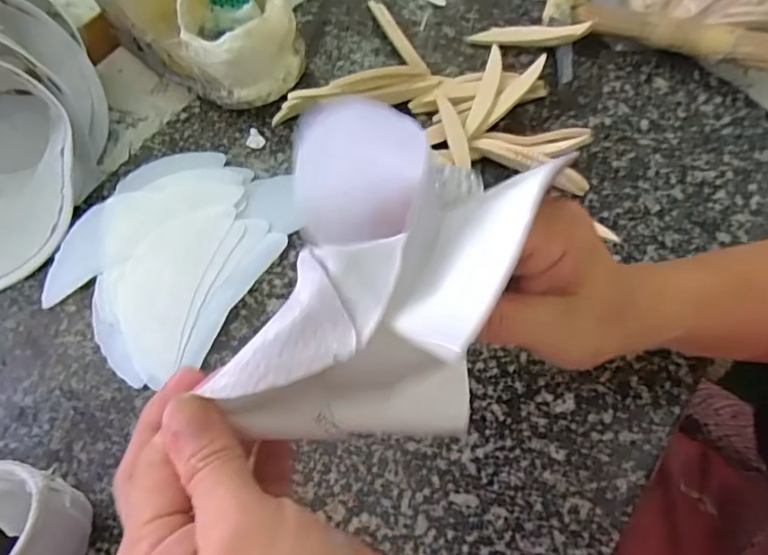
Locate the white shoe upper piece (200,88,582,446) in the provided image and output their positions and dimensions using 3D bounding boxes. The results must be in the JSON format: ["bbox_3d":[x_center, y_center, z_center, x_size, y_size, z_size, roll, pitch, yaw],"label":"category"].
[{"bbox_3d":[0.001,-0.001,0.196,0.094,0.063,0.109,7,64,8],"label":"white shoe upper piece"}]

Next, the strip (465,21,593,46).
[{"bbox_3d":[0.101,-0.172,0.403,0.088,0.011,0.015,12,63,33],"label":"strip"}]

